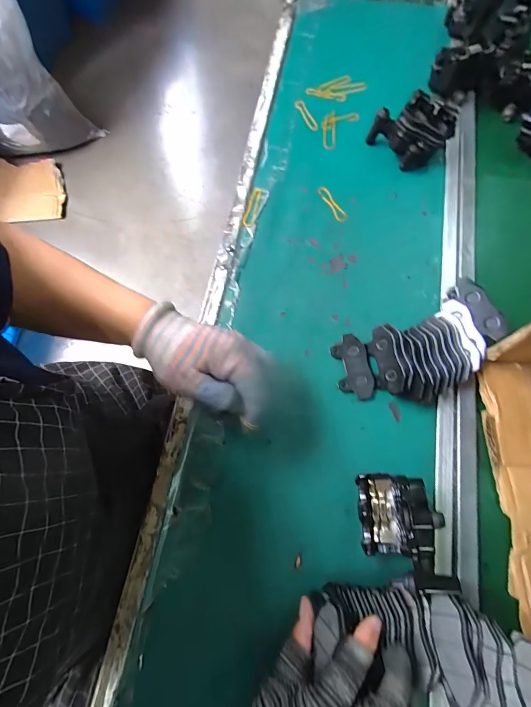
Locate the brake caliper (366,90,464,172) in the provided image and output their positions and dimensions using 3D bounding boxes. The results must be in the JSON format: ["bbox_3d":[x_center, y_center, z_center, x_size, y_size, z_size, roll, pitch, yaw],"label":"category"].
[{"bbox_3d":[0.197,-0.302,0.437,0.096,0.062,0.072,39,76,12],"label":"brake caliper"}]

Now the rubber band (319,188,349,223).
[{"bbox_3d":[0.090,-0.200,0.438,0.015,0.005,0.060,-27,74,-8],"label":"rubber band"}]

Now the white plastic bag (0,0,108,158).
[{"bbox_3d":[-0.906,-1.014,1.122,0.382,0.596,0.211,-39,76,-11],"label":"white plastic bag"}]

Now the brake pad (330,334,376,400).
[{"bbox_3d":[0.098,0.014,0.367,0.038,0.010,0.073,-8,72,-2],"label":"brake pad"}]

